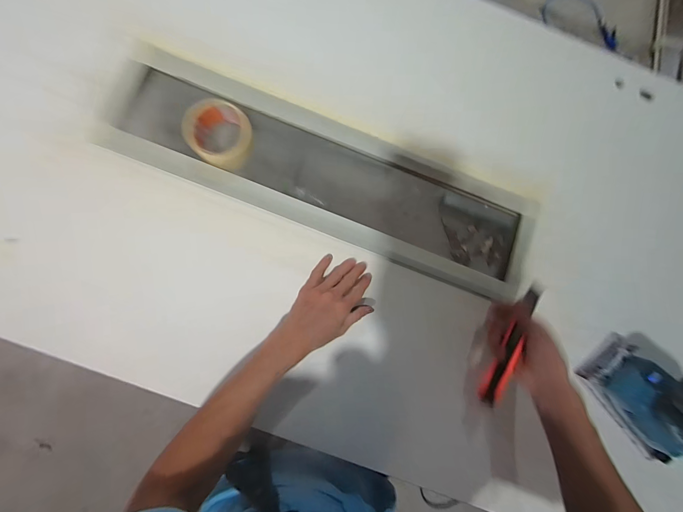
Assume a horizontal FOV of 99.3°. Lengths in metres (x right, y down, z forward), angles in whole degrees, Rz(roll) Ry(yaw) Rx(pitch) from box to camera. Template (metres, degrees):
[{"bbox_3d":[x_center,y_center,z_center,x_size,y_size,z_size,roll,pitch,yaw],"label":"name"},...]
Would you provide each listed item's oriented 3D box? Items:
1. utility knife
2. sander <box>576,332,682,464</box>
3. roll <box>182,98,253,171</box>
[{"bbox_3d":[0.251,0.132,0.428,0.018,0.026,0.186,24,90,-3],"label":"utility knife"},{"bbox_3d":[0.492,0.238,0.419,0.093,0.145,0.206,-35,90,-6],"label":"sander"},{"bbox_3d":[-0.189,-0.189,0.463,0.091,0.052,0.100,0,87,-4],"label":"roll"}]

